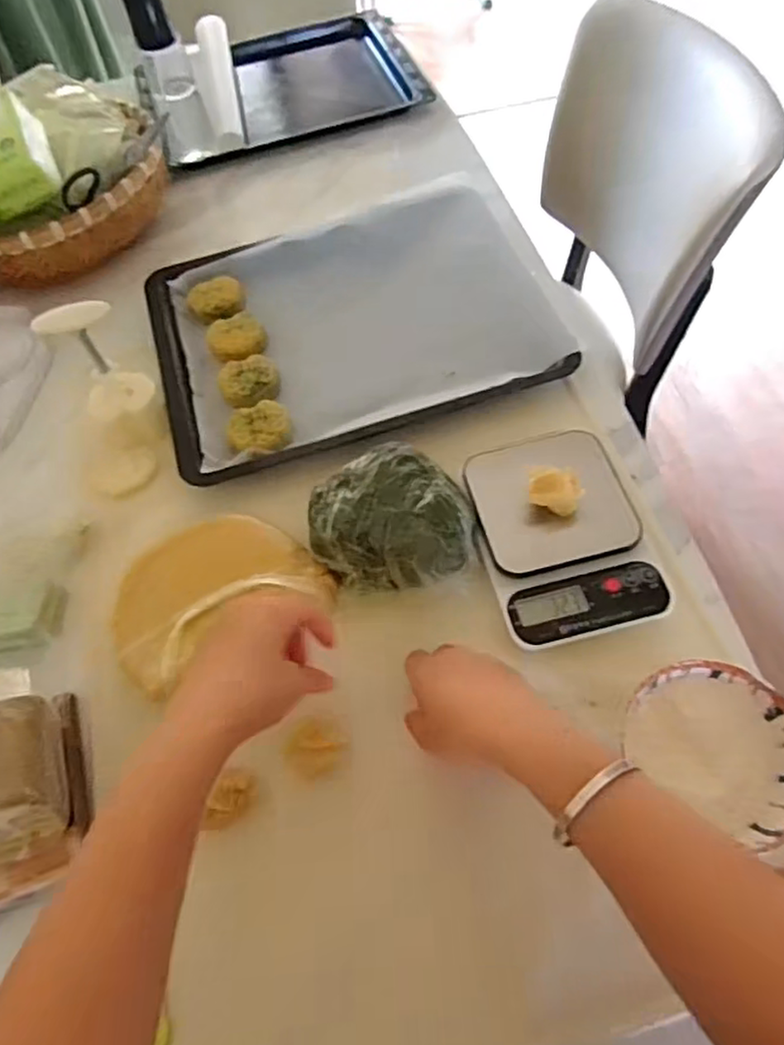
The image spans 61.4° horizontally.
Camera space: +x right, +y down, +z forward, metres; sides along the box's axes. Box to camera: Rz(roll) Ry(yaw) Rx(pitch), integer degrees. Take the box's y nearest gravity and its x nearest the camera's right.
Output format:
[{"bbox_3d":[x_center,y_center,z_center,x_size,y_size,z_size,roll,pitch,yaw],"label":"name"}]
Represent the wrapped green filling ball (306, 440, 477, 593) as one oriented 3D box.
[{"bbox_3d":[-0.006,-0.006,0.529,0.113,0.059,0.124,-2,60,4],"label":"wrapped green filling ball"}]

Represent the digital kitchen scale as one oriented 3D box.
[{"bbox_3d":[0.134,0.005,0.541,0.127,0.026,0.182,-15,60,-4],"label":"digital kitchen scale"}]

